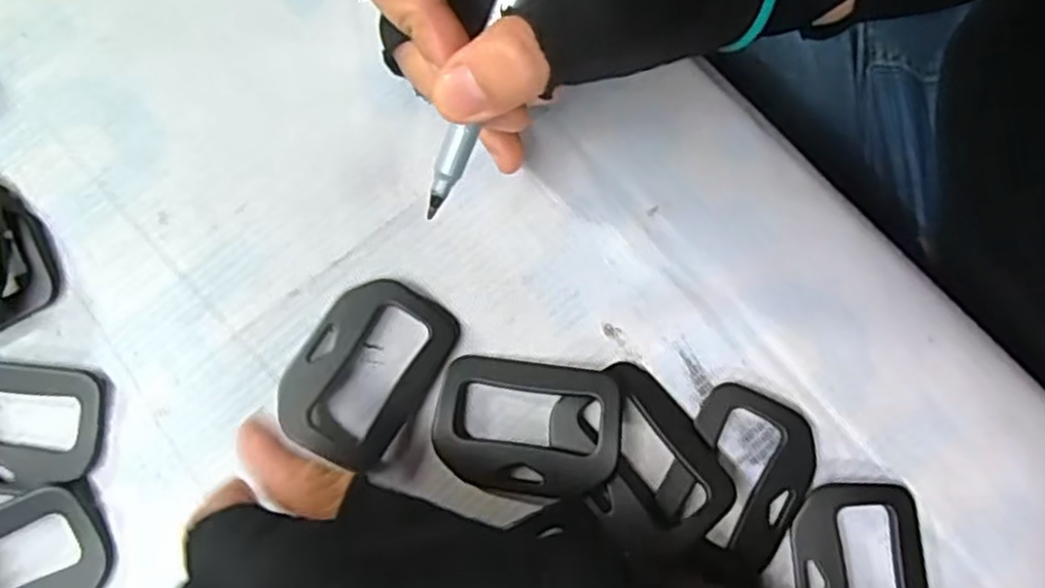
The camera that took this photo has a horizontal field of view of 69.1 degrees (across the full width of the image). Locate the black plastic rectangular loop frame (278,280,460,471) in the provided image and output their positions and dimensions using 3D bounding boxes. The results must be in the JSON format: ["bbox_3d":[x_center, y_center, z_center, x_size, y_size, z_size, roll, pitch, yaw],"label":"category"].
[{"bbox_3d":[-0.053,0.024,0.252,0.044,0.008,0.061,31,81,5],"label":"black plastic rectangular loop frame"}]

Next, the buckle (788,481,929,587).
[{"bbox_3d":[0.109,0.092,0.242,0.043,0.005,0.061,-5,79,-1],"label":"buckle"}]

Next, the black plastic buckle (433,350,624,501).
[{"bbox_3d":[0.001,0.043,0.248,0.059,0.011,0.042,9,79,1],"label":"black plastic buckle"}]

